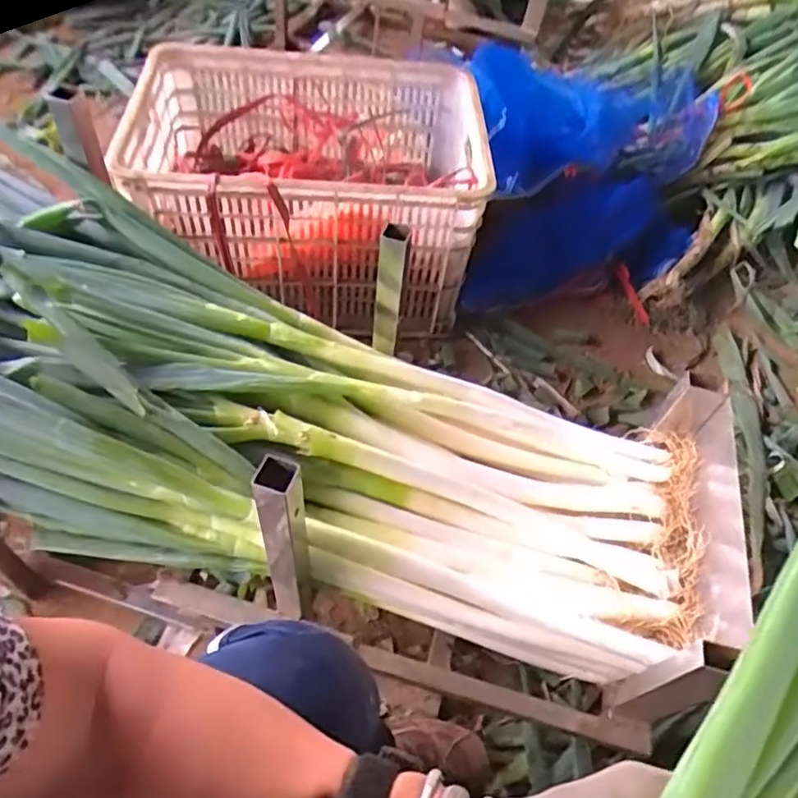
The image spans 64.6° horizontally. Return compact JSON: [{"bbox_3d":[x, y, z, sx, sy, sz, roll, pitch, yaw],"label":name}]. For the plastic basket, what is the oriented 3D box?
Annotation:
[{"bbox_3d":[-0.156,-0.355,1.016,0.528,0.306,0.367,2,53,-7],"label":"plastic basket"}]

